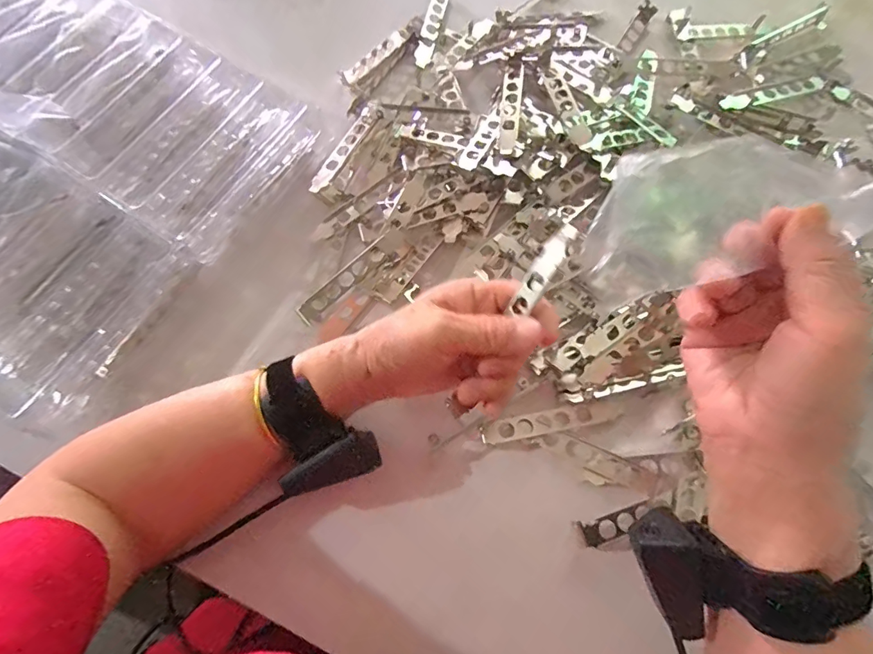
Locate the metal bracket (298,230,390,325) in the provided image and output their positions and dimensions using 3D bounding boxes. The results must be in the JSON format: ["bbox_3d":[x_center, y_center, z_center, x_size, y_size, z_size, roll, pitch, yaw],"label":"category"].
[{"bbox_3d":[-0.079,-0.044,0.387,0.105,0.006,0.019,-43,79,-3],"label":"metal bracket"}]

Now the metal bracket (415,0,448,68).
[{"bbox_3d":[-0.004,-0.340,0.486,0.019,0.014,0.122,12,74,6],"label":"metal bracket"}]

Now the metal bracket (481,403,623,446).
[{"bbox_3d":[0.094,0.077,0.356,0.114,0.009,0.020,-10,73,-1],"label":"metal bracket"}]

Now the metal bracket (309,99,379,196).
[{"bbox_3d":[-0.087,-0.172,0.426,0.017,0.011,0.114,24,75,9],"label":"metal bracket"}]

